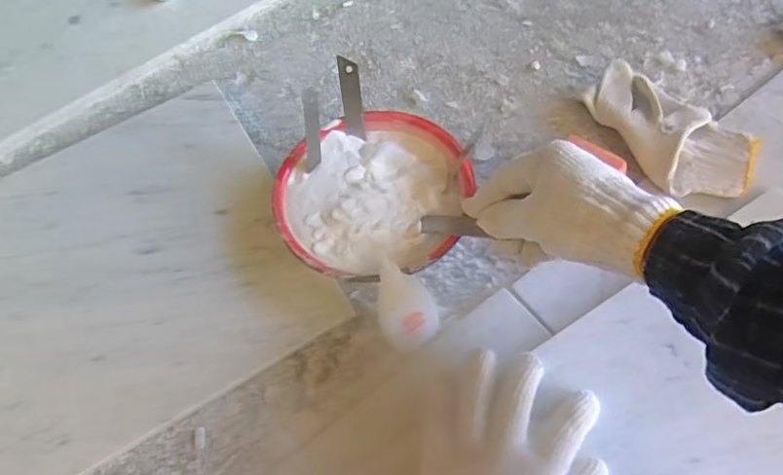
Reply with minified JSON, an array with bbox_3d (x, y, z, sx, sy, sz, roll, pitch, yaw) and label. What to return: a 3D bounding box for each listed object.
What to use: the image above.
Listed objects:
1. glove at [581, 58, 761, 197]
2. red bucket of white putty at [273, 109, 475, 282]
[{"bbox_3d":[0.254,-0.098,0.505,0.092,0.041,0.165,-33,65,-13],"label":"glove"},{"bbox_3d":[-0.017,-0.033,0.479,0.157,0.045,0.163,-2,62,3],"label":"red bucket of white putty"}]

